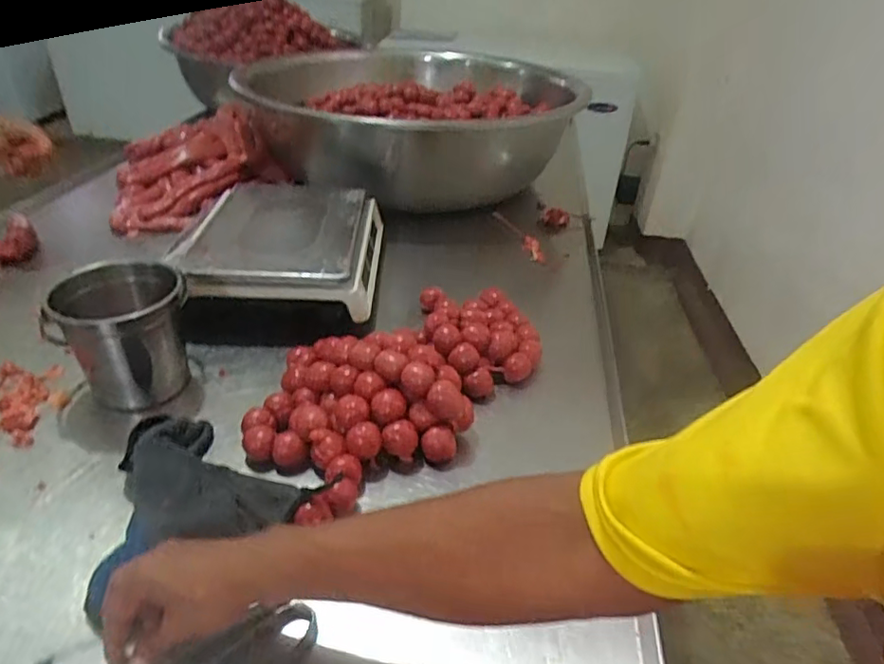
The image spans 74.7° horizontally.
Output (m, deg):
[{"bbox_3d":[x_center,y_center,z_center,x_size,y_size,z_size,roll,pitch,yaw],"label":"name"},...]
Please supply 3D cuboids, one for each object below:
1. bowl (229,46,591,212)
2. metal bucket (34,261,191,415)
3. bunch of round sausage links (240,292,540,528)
[{"bbox_3d":[-0.080,-0.458,1.289,0.671,0.260,0.717,4,35,-2],"label":"bowl"},{"bbox_3d":[-0.362,0.002,0.662,0.111,0.143,0.106,3,35,-2],"label":"metal bucket"},{"bbox_3d":[-0.039,0.039,0.698,0.419,0.088,0.233,-27,46,-36],"label":"bunch of round sausage links"}]

